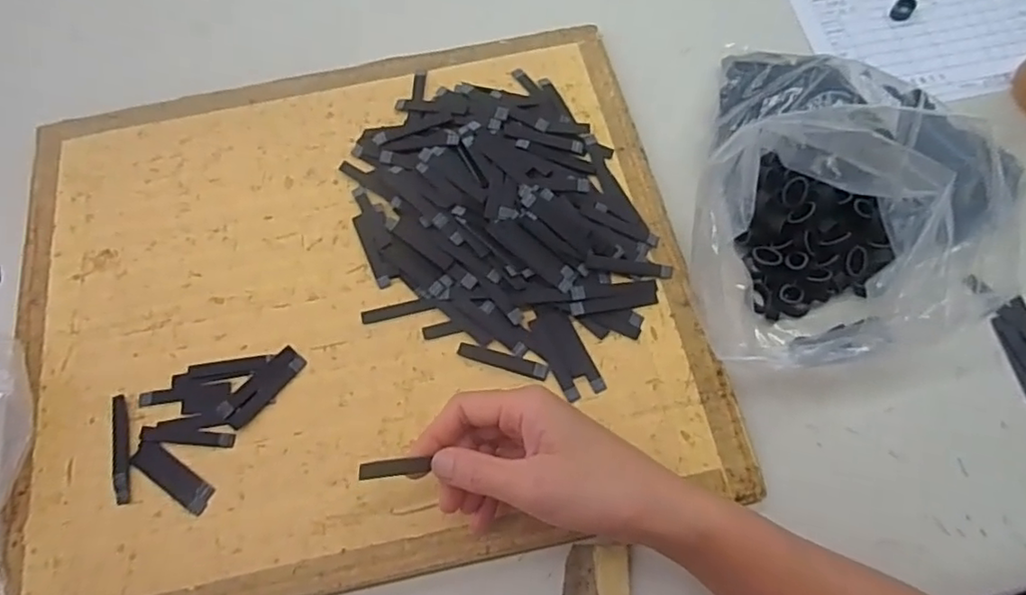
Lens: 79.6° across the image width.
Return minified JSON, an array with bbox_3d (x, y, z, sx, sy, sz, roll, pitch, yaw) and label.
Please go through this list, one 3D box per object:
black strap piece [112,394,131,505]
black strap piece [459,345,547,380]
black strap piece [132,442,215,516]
[{"bbox_3d":[-0.247,0.095,0.389,0.010,0.004,0.068,-15,71,-4],"label":"black strap piece"},{"bbox_3d":[-0.007,0.041,0.404,0.060,0.004,0.011,16,71,7],"label":"black strap piece"},{"bbox_3d":[-0.212,0.110,0.382,0.060,0.004,0.019,33,74,12],"label":"black strap piece"}]

